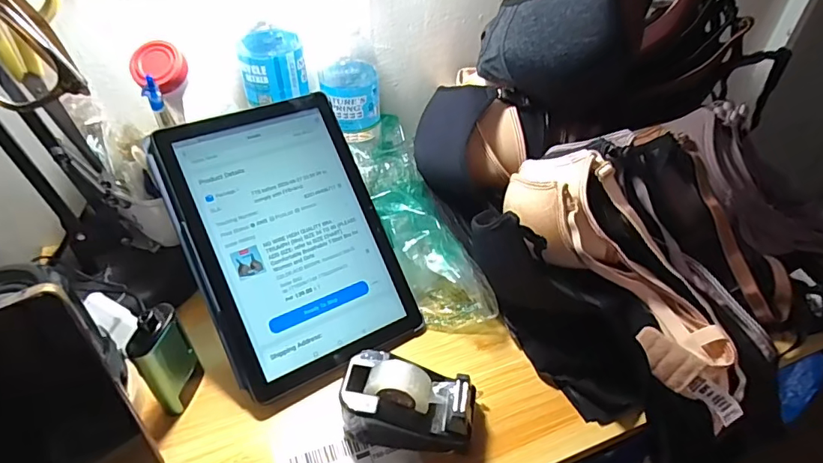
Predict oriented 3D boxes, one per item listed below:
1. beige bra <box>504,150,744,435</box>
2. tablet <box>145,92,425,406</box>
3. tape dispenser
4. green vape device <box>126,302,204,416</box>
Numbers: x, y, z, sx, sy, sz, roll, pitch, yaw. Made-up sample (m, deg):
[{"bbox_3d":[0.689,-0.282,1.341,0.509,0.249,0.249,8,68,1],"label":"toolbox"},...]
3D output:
[{"bbox_3d":[0.180,0.032,0.422,0.059,0.085,0.252,-30,75,-29],"label":"beige bra"},{"bbox_3d":[-0.103,0.005,0.432,0.160,0.007,0.237,-22,86,-25],"label":"tablet"},{"bbox_3d":[-0.003,0.129,0.379,0.097,0.046,0.054,9,43,8],"label":"tape dispenser"},{"bbox_3d":[-0.185,0.098,0.382,0.017,0.087,0.045,6,43,5],"label":"green vape device"}]

